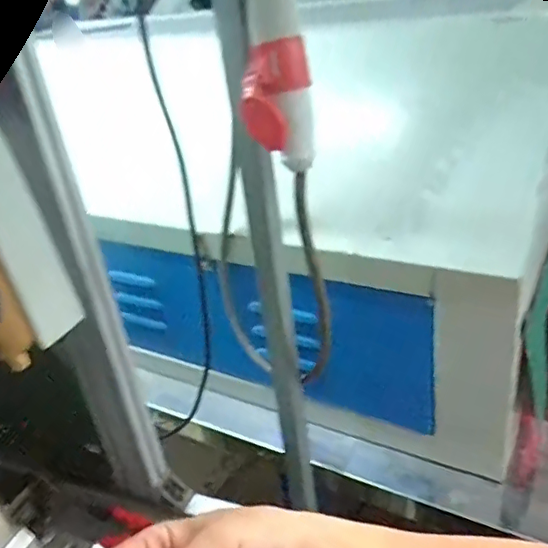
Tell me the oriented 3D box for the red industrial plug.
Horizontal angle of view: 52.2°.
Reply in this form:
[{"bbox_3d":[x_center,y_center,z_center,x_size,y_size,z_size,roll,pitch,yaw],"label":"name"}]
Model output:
[{"bbox_3d":[0.003,-0.161,0.551,0.069,0.122,0.064,-7,30,1],"label":"red industrial plug"}]

